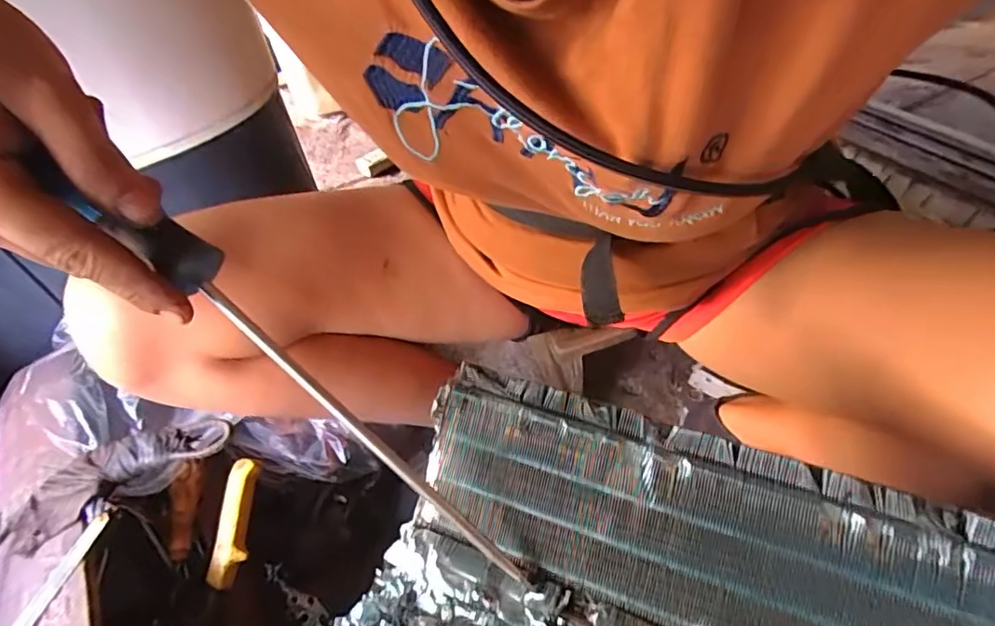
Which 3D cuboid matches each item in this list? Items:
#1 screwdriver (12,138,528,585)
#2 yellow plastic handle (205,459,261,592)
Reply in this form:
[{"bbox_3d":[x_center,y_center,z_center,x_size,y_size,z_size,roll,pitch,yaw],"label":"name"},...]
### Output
[{"bbox_3d":[-0.081,0.024,0.225,0.243,0.030,0.028,45,55,-7],"label":"screwdriver"},{"bbox_3d":[-0.228,0.181,0.475,0.022,0.023,0.103,1,70,8],"label":"yellow plastic handle"}]

